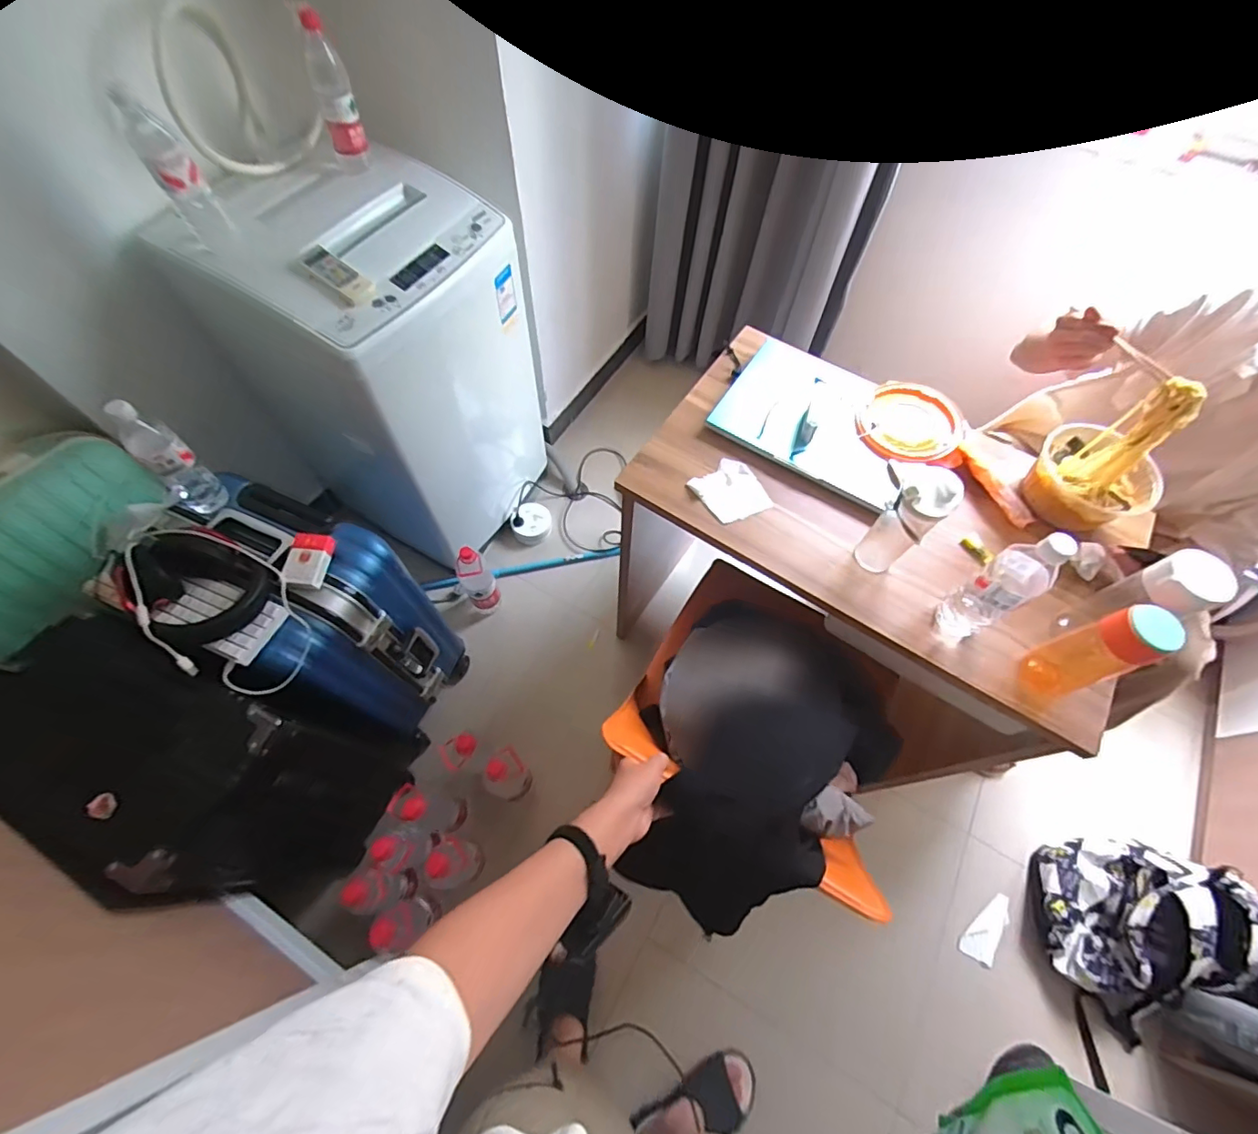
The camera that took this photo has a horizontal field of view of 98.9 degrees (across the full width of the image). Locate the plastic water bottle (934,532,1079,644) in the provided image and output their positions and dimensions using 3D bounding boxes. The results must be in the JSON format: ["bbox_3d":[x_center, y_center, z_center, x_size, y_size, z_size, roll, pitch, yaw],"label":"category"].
[{"bbox_3d":[0.500,0.026,0.721,0.077,0.226,0.069,-26,66,-15],"label":"plastic water bottle"}]

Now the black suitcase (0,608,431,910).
[{"bbox_3d":[-0.758,0.376,1.064,0.440,0.640,0.324,26,64,11],"label":"black suitcase"}]

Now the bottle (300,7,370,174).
[{"bbox_3d":[-0.534,-0.846,0.987,0.059,0.238,0.065,-11,63,-8],"label":"bottle"}]

